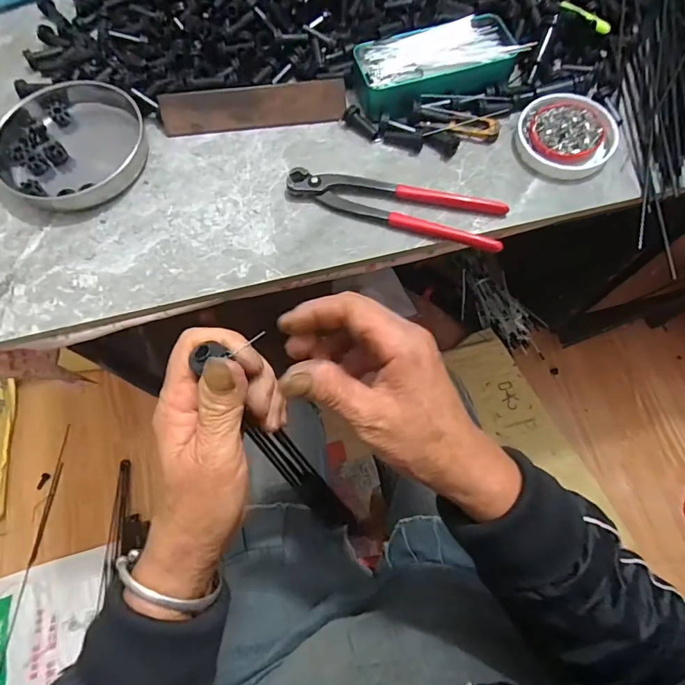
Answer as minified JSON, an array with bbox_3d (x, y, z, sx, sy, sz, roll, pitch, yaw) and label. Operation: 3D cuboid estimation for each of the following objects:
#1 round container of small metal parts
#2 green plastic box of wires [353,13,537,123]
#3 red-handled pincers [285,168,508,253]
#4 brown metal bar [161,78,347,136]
[{"bbox_3d":[0.211,-0.197,0.415,0.087,0.011,0.089,-1,70,2],"label":"round container of small metal parts"},{"bbox_3d":[0.091,-0.274,0.430,0.154,0.034,0.079,-18,70,-5],"label":"green plastic box of wires"},{"bbox_3d":[0.046,-0.125,0.398,0.194,0.013,0.046,15,71,7],"label":"red-handled pincers"},{"bbox_3d":[-0.087,-0.231,0.434,0.178,0.010,0.038,-5,105,3],"label":"brown metal bar"}]

